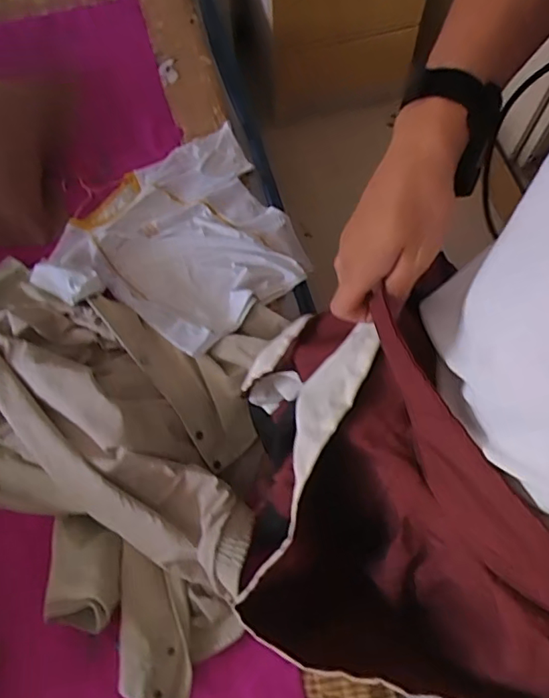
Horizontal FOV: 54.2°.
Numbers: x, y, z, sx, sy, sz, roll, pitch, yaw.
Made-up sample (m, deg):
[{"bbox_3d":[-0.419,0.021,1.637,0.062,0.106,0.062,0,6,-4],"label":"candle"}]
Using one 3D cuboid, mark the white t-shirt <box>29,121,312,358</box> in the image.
[{"bbox_3d":[-0.202,-0.206,1.097,0.516,0.066,0.457,-33,70,-13],"label":"white t-shirt"}]

